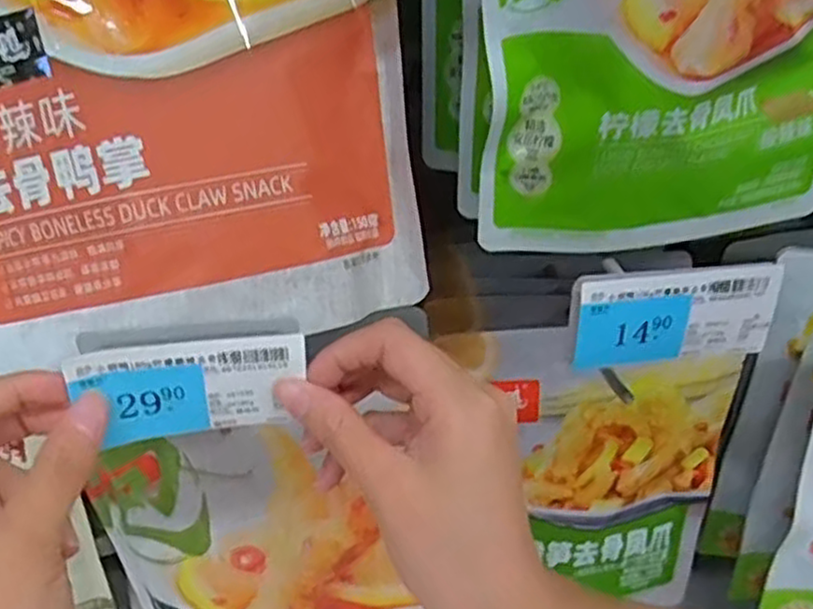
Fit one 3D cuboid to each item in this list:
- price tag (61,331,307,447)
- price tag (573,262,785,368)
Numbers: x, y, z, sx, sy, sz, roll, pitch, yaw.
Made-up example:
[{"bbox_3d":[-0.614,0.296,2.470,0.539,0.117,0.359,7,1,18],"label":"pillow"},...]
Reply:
[{"bbox_3d":[-0.074,0.029,0.263,0.076,0.037,0.006,-9,37,-10],"label":"price tag"},{"bbox_3d":[0.104,0.005,0.287,0.078,0.038,0.005,-5,37,-5],"label":"price tag"}]

